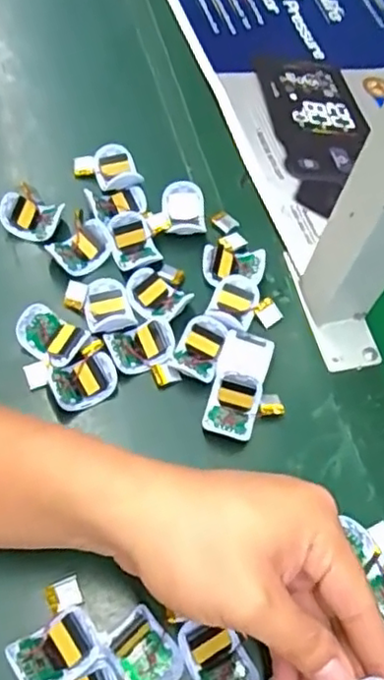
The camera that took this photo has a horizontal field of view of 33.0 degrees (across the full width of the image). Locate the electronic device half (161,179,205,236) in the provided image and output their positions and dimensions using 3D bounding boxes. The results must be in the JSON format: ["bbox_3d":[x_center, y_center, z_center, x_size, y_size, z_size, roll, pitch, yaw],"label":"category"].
[{"bbox_3d":[-0.005,-0.094,0.467,0.030,0.014,0.040,-4,62,-9],"label":"electronic device half"}]

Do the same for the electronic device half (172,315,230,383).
[{"bbox_3d":[0.005,0.007,0.416,0.030,0.020,0.043,21,61,5],"label":"electronic device half"}]

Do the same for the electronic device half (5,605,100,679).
[{"bbox_3d":[-0.068,0.156,0.325,0.041,0.017,0.028,-29,68,-20],"label":"electronic device half"}]

